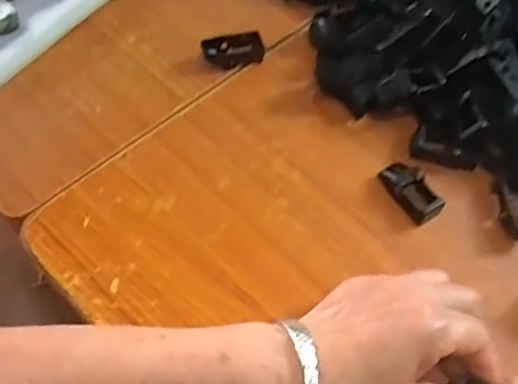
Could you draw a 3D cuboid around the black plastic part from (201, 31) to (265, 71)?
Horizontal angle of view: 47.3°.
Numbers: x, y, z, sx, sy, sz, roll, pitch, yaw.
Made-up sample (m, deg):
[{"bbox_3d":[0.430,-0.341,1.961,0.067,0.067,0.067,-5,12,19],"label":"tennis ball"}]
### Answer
[{"bbox_3d":[-0.021,-0.116,0.488,0.050,0.019,0.018,-11,59,-9],"label":"black plastic part"}]

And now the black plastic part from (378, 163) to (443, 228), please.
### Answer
[{"bbox_3d":[0.110,-0.002,0.427,0.025,0.014,0.049,-26,62,-17],"label":"black plastic part"}]

